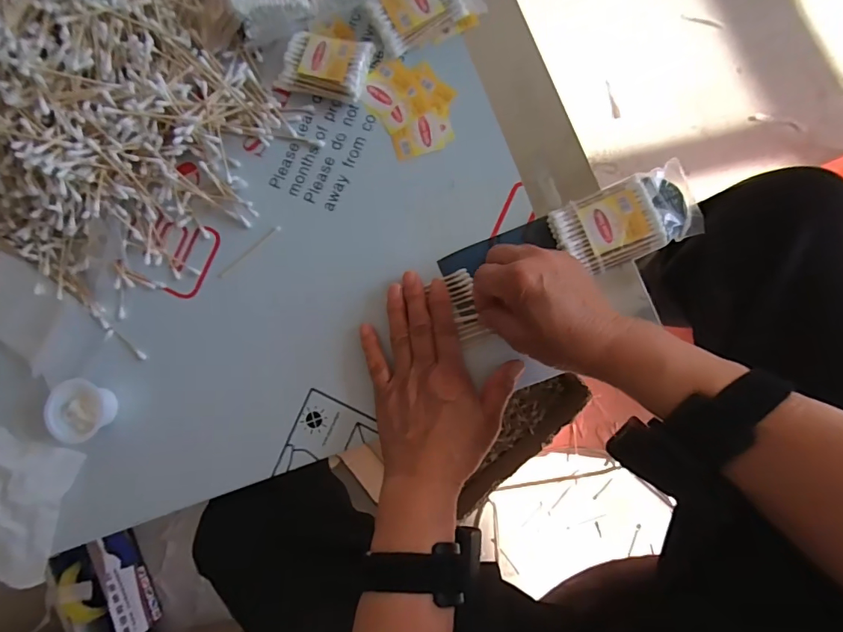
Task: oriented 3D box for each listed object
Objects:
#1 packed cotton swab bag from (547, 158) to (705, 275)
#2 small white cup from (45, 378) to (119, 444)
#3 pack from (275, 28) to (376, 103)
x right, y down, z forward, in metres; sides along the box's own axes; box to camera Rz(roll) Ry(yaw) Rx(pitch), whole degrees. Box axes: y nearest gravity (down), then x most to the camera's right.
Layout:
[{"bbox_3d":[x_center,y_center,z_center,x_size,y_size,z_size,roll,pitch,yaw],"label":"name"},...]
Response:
[{"bbox_3d":[0.163,-0.076,0.364,0.108,0.025,0.062,-22,85,4],"label":"packed cotton swab bag"},{"bbox_3d":[-0.303,0.083,0.404,0.049,0.023,0.051,0,87,6],"label":"small white cup"},{"bbox_3d":[-0.086,-0.223,0.405,0.077,0.016,0.053,15,89,6],"label":"pack"}]

